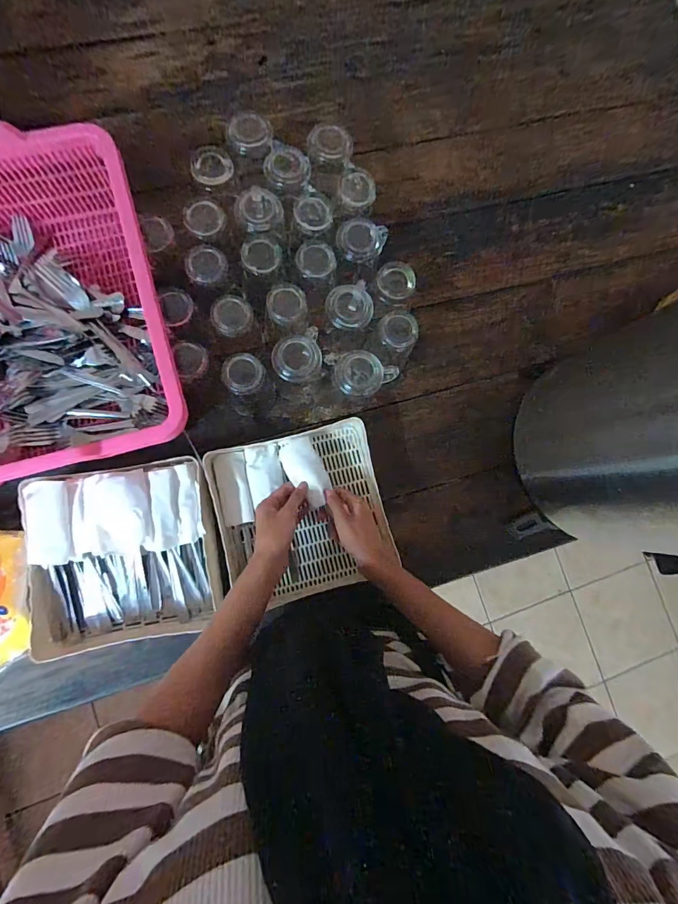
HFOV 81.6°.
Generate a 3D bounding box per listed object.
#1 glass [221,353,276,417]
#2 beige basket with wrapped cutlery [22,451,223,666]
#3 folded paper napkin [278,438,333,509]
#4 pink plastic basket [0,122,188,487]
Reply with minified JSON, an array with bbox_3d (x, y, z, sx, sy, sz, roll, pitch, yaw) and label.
[{"bbox_3d":[-0.121,-0.091,0.534,0.061,0.103,0.058,1,83,-6],"label":"glass"},{"bbox_3d":[-0.268,0.132,0.485,0.223,0.056,0.219,-9,84,-7],"label":"beige basket with wrapped cutlery"},{"bbox_3d":[-0.044,0.022,0.527,0.047,0.015,0.102,-29,68,-8],"label":"folded paper napkin"},{"bbox_3d":[-0.379,-0.168,0.488,0.314,0.108,0.403,-15,85,-7],"label":"pink plastic basket"}]

